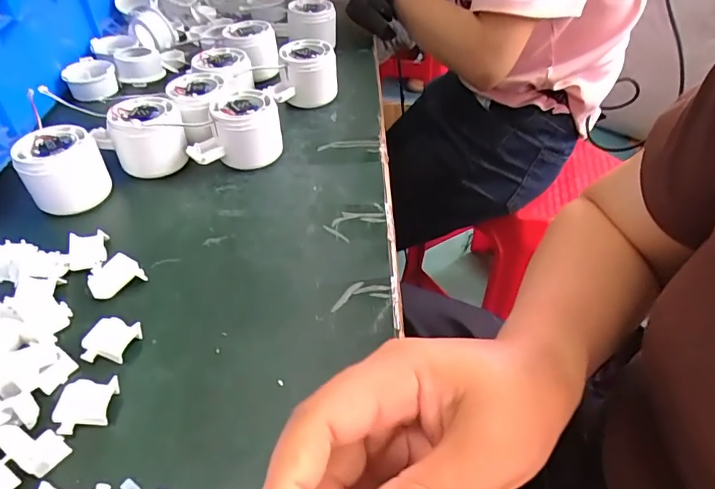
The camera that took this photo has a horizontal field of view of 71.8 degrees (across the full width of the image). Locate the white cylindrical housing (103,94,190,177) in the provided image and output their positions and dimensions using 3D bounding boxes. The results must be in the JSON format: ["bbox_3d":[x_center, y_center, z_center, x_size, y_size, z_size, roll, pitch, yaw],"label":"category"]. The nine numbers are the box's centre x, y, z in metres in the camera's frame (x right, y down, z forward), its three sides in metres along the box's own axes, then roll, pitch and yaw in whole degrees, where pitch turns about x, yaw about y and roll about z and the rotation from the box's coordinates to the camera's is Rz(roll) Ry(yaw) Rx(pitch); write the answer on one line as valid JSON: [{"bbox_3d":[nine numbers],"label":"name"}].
[{"bbox_3d":[-0.176,-0.089,0.419,0.057,0.053,0.056,-16,46,-16],"label":"white cylindrical housing"}]

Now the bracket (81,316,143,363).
[{"bbox_3d":[-0.149,0.058,0.298,0.031,0.011,0.028,14,45,14],"label":"bracket"}]

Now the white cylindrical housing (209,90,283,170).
[{"bbox_3d":[-0.096,-0.098,0.430,0.059,0.052,0.060,0,43,0],"label":"white cylindrical housing"}]

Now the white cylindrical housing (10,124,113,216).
[{"bbox_3d":[-0.236,-0.062,0.392,0.055,0.047,0.055,-30,51,-29],"label":"white cylindrical housing"}]

